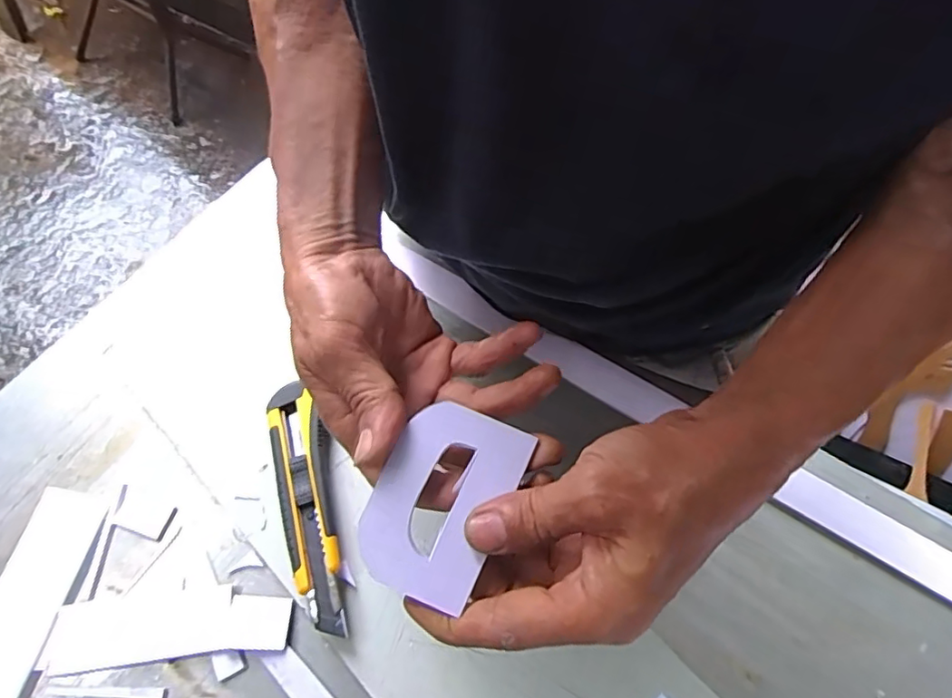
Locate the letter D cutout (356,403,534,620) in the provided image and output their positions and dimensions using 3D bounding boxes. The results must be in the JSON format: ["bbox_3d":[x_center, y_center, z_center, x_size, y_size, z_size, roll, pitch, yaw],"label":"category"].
[{"bbox_3d":[-0.015,0.064,0.254,0.053,0.004,0.082,26,72,3],"label":"letter D cutout"}]

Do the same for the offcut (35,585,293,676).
[{"bbox_3d":[-0.190,0.170,0.357,0.149,0.006,0.041,-7,62,0],"label":"offcut"}]

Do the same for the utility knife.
[{"bbox_3d":[-0.111,0.101,0.376,0.042,0.024,0.157,-17,62,-5],"label":"utility knife"}]

